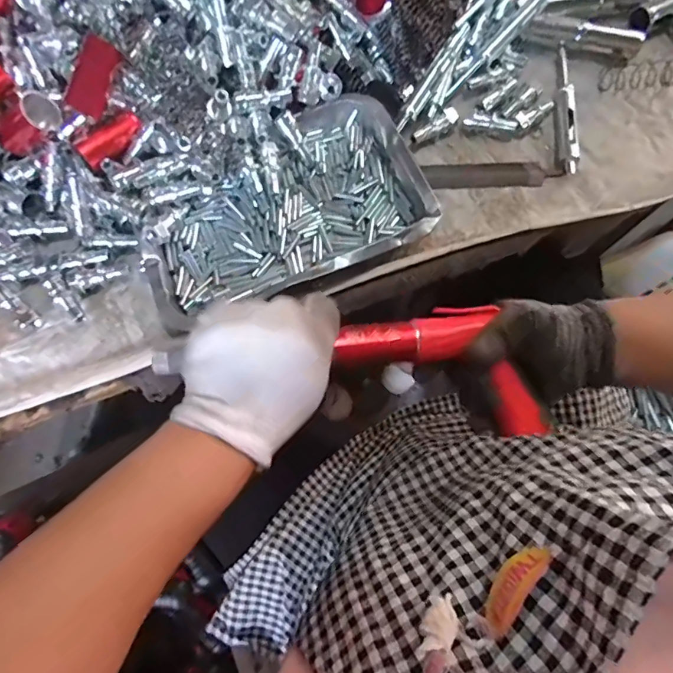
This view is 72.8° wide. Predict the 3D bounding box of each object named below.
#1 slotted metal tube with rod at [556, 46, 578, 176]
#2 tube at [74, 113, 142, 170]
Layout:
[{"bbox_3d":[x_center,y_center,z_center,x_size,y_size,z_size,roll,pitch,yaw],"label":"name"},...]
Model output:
[{"bbox_3d":[0.235,-0.239,0.470,0.016,0.016,0.161,6,72,2],"label":"slotted metal tube with rod"},{"bbox_3d":[-0.204,-0.178,0.412,0.019,0.021,0.059,36,76,10],"label":"tube"}]

